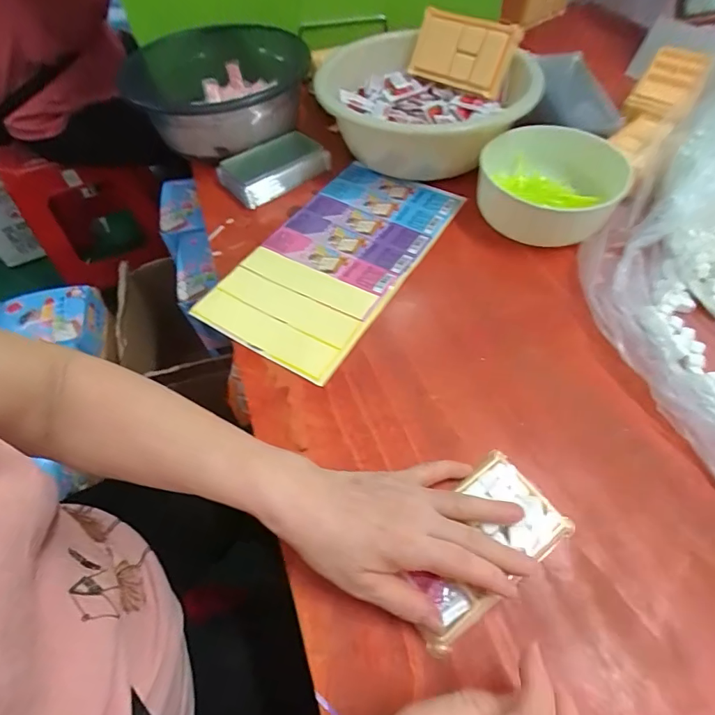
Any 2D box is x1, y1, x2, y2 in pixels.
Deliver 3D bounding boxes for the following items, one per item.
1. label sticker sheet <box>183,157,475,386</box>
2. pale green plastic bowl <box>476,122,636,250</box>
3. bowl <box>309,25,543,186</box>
[{"bbox_3d":[-0.023,-0.123,0.512,0.172,0.011,0.316,26,61,19],"label":"label sticker sheet"},{"bbox_3d":[0.225,-0.199,0.505,0.163,0.074,0.128,16,59,14],"label":"pale green plastic bowl"},{"bbox_3d":[0.094,-0.332,0.591,0.266,0.094,0.233,14,58,13],"label":"bowl"}]

